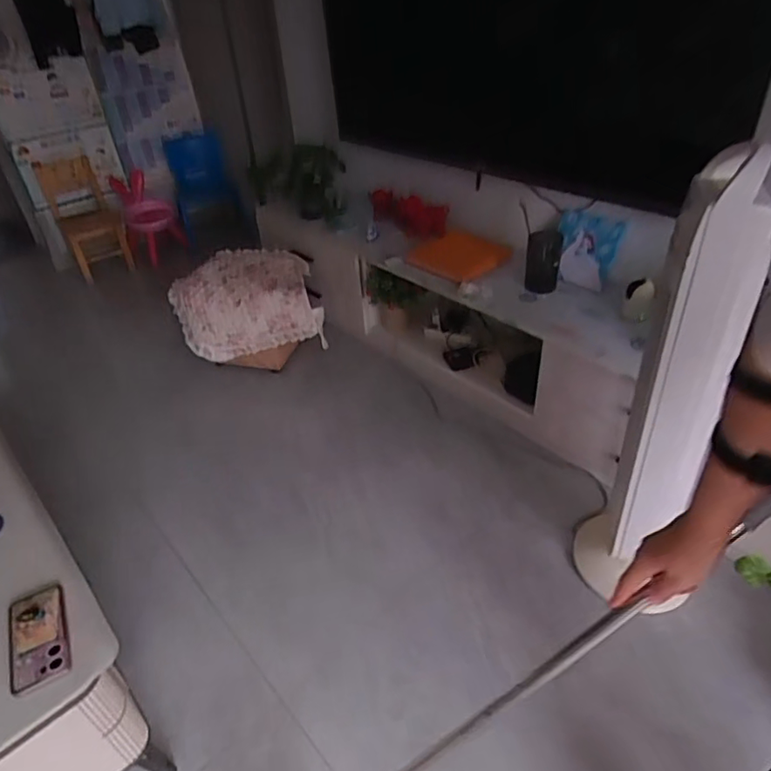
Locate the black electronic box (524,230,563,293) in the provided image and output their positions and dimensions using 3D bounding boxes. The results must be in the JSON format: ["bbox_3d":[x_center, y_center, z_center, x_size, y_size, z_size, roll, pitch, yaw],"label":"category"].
[{"bbox_3d":[0.458,-0.359,1.629,0.095,0.176,0.025,4,13,6],"label":"black electronic box"}]

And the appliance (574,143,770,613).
[{"bbox_3d":[0.546,0.058,1.099,0.207,0.944,0.201,11,40,21],"label":"appliance"}]

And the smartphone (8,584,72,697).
[{"bbox_3d":[-0.526,0.377,0.845,0.080,0.015,0.165,-22,40,-21],"label":"smartphone"}]

